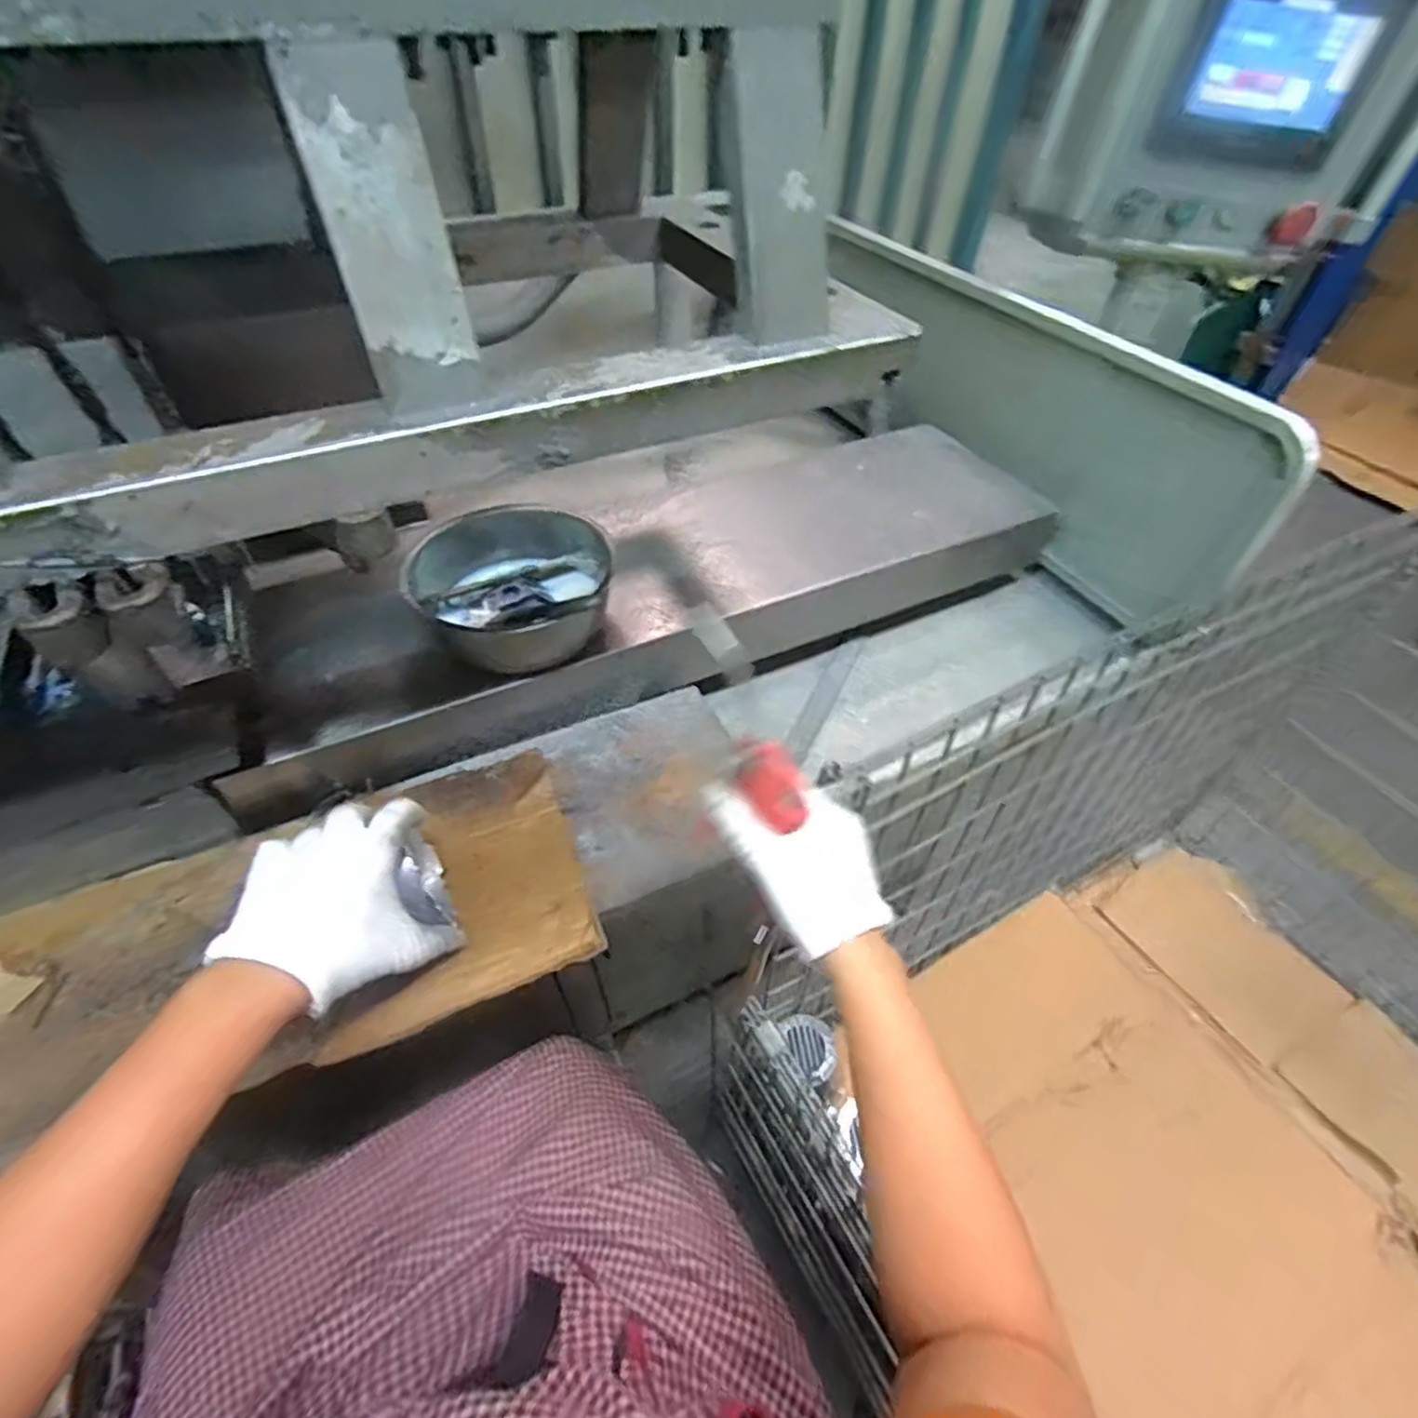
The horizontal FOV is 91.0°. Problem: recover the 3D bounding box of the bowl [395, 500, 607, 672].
[{"bbox_3d":[-0.193,-0.123,0.691,0.183,0.080,0.183,1,49,-1],"label":"bowl"}]

